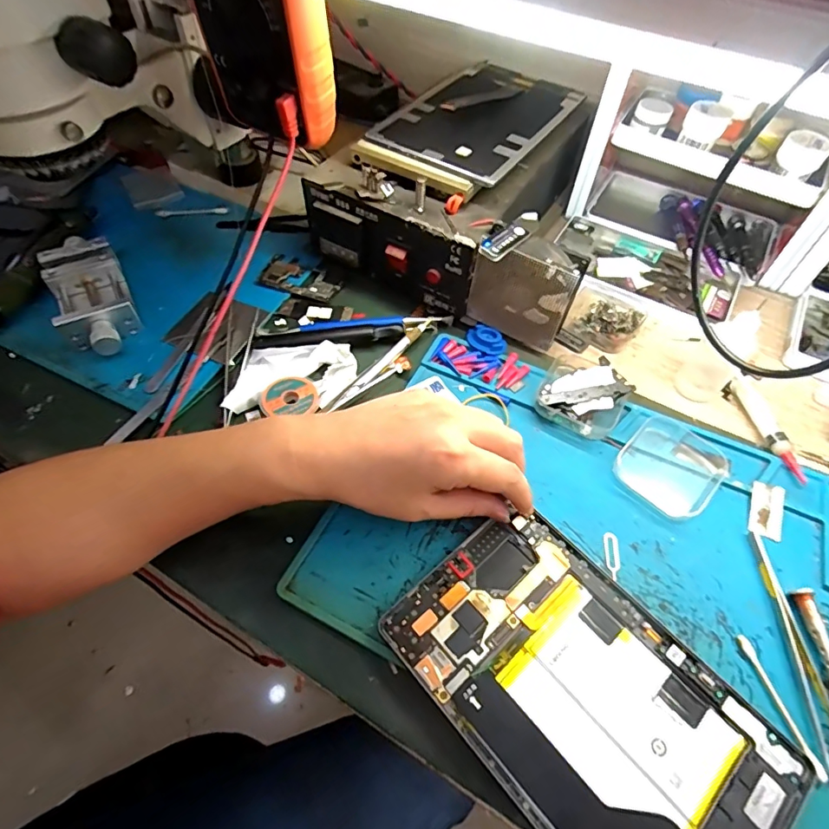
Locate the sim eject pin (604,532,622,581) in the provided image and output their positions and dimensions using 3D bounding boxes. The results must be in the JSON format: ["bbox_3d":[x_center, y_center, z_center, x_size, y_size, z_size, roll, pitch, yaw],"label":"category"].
[{"bbox_3d":[0.130,0.092,0.319,0.009,0.004,0.032,7,55,0],"label":"sim eject pin"}]

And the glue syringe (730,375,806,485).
[{"bbox_3d":[0.274,0.010,0.377,0.013,0.011,0.091,-9,57,-8],"label":"glue syringe"}]

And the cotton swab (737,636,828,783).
[{"bbox_3d":[0.204,0.160,0.271,0.009,0.007,0.070,-6,56,-9],"label":"cotton swab"}]

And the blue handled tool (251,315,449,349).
[{"bbox_3d":[-0.054,-0.072,0.422,0.161,0.011,0.029,-6,56,-6],"label":"blue handled tool"}]

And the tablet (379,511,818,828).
[{"bbox_3d":[0.093,0.155,0.270,0.126,0.009,0.204,-35,64,-25],"label":"tablet"}]

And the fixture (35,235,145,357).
[{"bbox_3d":[-0.280,-0.103,0.422,0.059,0.033,0.136,-26,60,-18],"label":"fixture"}]

